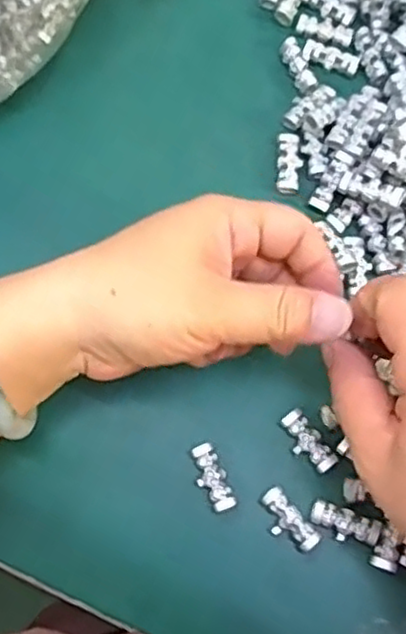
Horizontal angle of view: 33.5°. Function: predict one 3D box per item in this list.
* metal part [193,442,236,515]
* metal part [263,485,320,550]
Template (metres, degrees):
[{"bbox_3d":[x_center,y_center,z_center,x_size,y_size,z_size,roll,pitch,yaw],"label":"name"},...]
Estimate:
[{"bbox_3d":[0.004,0.071,0.298,0.013,0.006,0.030,-20,77,-6],"label":"metal part"},{"bbox_3d":[0.037,0.090,0.295,0.030,0.007,0.014,44,79,9],"label":"metal part"}]

